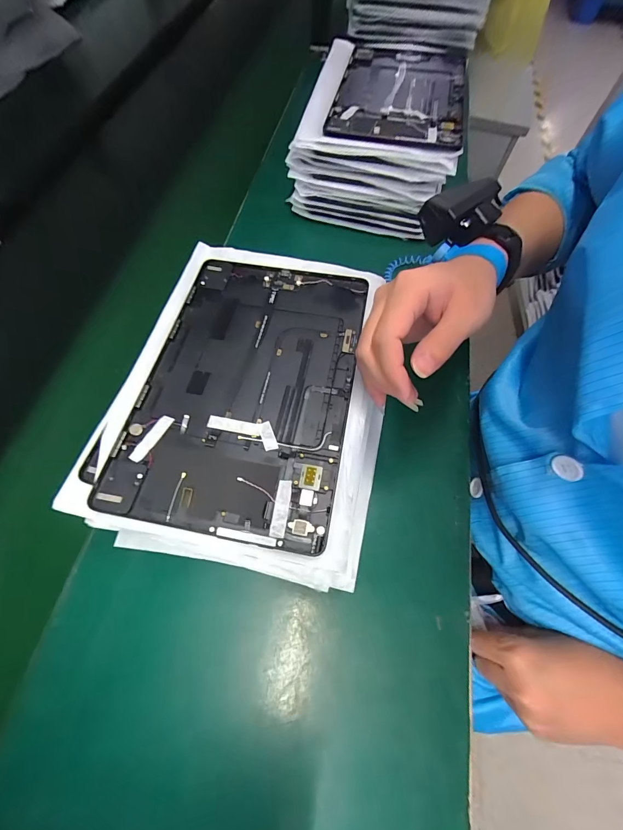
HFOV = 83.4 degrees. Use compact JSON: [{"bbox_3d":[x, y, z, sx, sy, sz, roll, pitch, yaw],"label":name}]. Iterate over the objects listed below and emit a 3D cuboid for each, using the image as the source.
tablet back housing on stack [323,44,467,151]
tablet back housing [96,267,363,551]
[{"bbox_3d":[0.124,-0.445,0.482,0.170,0.011,0.285,10,63,5],"label":"tablet back housing on stack"},{"bbox_3d":[-0.052,-0.031,0.293,0.166,0.008,0.253,10,63,5],"label":"tablet back housing"}]

